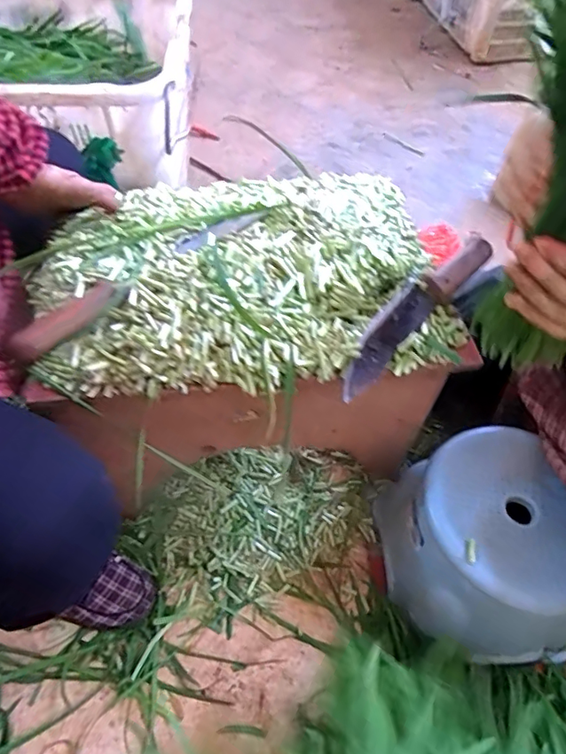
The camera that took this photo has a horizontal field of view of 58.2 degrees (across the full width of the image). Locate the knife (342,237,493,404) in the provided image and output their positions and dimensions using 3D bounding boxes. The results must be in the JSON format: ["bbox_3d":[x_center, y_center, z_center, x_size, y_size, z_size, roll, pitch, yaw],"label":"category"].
[{"bbox_3d":[0.137,-0.073,0.536,0.043,0.021,0.259,36,62,23],"label":"knife"}]

